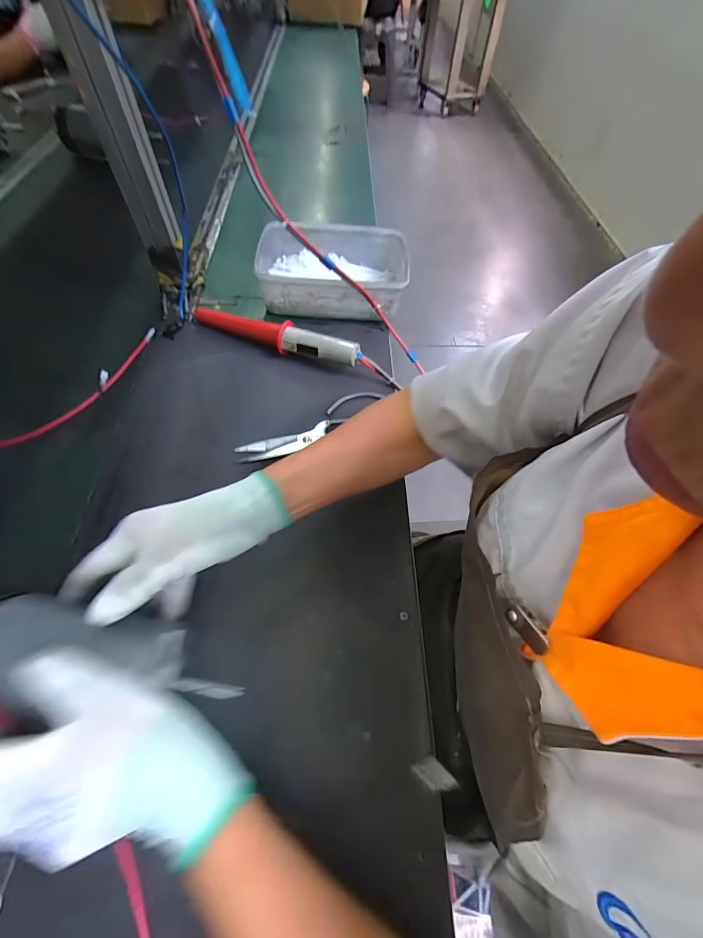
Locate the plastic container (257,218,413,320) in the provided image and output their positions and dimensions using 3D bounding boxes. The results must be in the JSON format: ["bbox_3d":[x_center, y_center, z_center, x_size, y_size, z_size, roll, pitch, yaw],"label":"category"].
[{"bbox_3d":[-0.030,-0.300,0.569,0.229,0.067,0.165,3,58,0],"label":"plastic container"}]

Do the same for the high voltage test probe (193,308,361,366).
[{"bbox_3d":[-0.107,-0.186,0.511,0.251,0.042,0.029,25,61,13],"label":"high voltage test probe"}]

